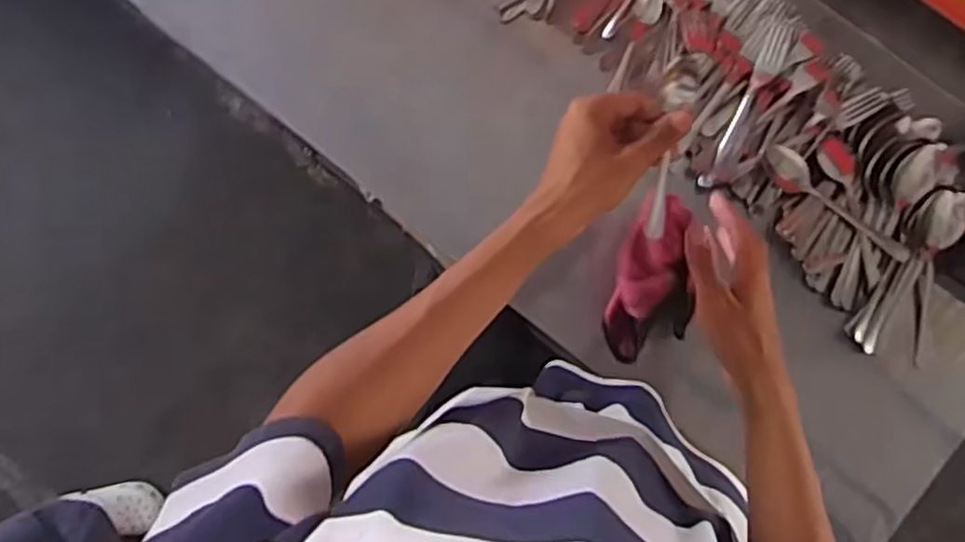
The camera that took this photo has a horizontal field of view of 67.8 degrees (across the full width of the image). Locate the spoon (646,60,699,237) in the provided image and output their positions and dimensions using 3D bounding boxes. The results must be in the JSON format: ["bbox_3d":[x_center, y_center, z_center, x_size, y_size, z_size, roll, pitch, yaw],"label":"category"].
[{"bbox_3d":[0.139,-0.085,0.535,0.022,0.009,0.141,2,124,2],"label":"spoon"}]

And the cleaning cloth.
[{"bbox_3d":[0.167,0.017,0.695,0.083,0.178,0.075,-1,47,2],"label":"cleaning cloth"}]

